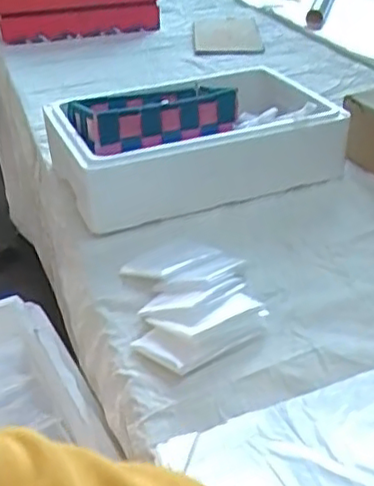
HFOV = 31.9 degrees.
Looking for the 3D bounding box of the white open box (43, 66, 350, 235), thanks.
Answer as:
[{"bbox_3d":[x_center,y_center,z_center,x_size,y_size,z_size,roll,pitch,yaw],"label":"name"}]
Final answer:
[{"bbox_3d":[0.007,-0.128,0.797,0.307,0.101,0.187,-14,36,-17],"label":"white open box"}]

